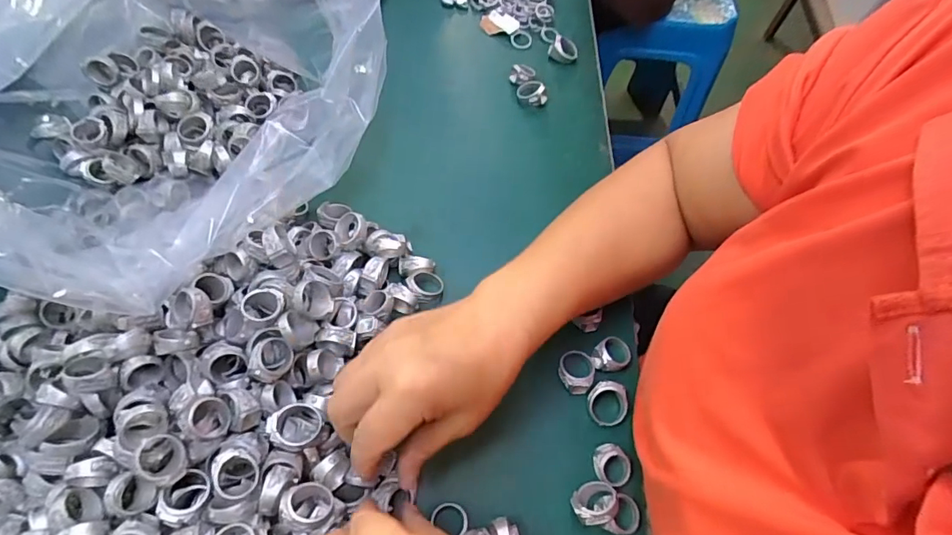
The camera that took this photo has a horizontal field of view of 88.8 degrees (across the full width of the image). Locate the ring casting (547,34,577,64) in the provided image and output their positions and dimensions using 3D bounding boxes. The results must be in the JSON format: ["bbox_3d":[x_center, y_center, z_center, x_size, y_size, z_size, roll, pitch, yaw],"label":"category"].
[{"bbox_3d":[0.092,-0.228,0.506,0.030,0.022,0.020,10,63,1],"label":"ring casting"}]

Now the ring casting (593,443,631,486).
[{"bbox_3d":[0.090,0.130,0.320,0.026,0.010,0.024,2,63,-3],"label":"ring casting"}]

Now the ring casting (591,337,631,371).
[{"bbox_3d":[0.099,0.063,0.355,0.028,0.010,0.023,-24,67,-15],"label":"ring casting"}]

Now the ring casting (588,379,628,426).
[{"bbox_3d":[0.091,0.093,0.337,0.026,0.014,0.029,-13,64,-10],"label":"ring casting"}]

